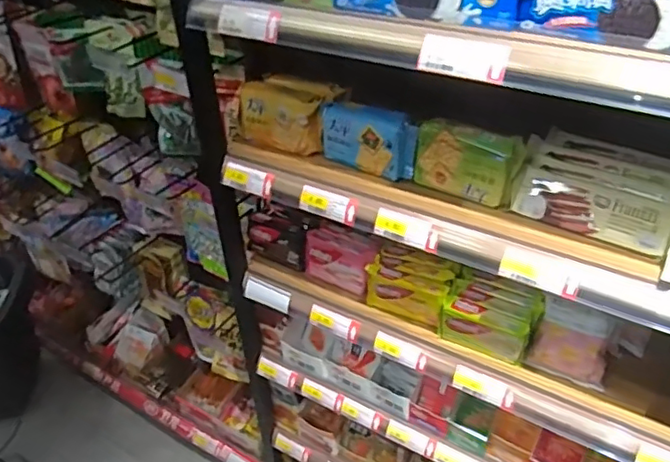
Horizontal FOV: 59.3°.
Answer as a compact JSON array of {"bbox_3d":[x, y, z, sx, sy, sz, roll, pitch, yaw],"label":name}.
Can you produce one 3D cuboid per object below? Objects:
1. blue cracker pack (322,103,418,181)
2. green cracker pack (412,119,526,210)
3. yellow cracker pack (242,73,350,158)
[{"bbox_3d":[0.048,-0.128,0.844,0.143,0.087,0.037,21,43,28],"label":"blue cracker pack"},{"bbox_3d":[0.174,-0.092,0.780,0.138,0.087,0.041,18,42,25],"label":"green cracker pack"},{"bbox_3d":[-0.068,-0.189,0.925,0.156,0.097,0.088,22,44,29],"label":"yellow cracker pack"}]

